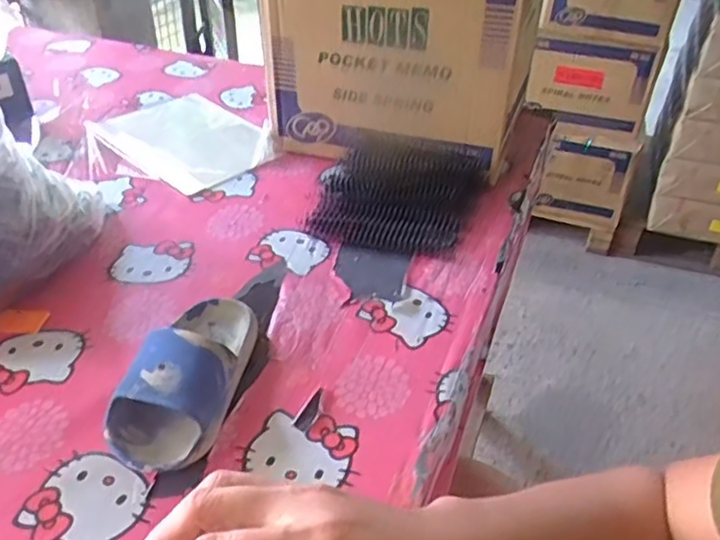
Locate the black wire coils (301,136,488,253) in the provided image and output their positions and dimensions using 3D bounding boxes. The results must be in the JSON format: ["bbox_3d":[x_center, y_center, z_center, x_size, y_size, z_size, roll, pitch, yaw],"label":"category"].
[{"bbox_3d":[0.041,-0.090,0.734,0.179,0.046,0.171,1,38,-1],"label":"black wire coils"}]

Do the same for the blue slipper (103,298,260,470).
[{"bbox_3d":[-0.133,0.075,0.508,0.082,0.061,0.170,11,39,11],"label":"blue slipper"}]

